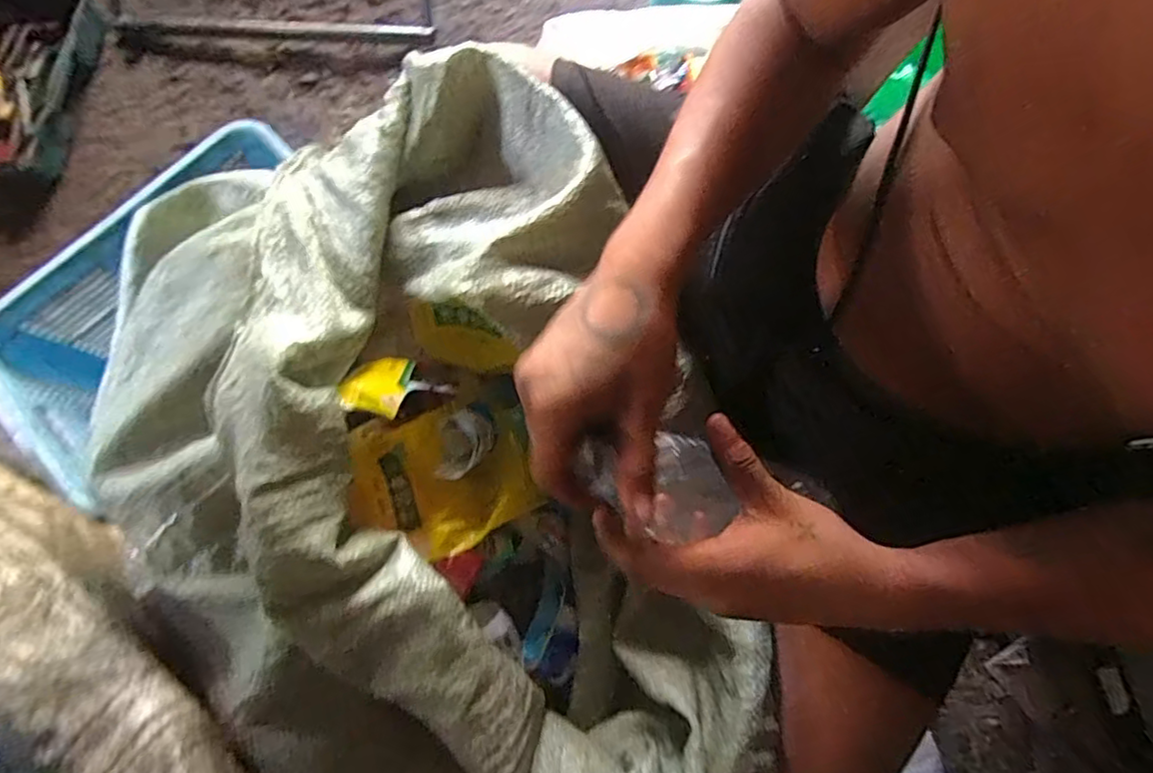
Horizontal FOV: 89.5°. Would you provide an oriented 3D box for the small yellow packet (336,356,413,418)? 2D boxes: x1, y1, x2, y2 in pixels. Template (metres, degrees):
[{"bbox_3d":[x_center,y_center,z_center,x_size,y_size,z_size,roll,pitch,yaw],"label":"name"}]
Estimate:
[{"bbox_3d":[-0.169,-0.007,0.498,0.049,0.010,0.081,22,35,-13],"label":"small yellow packet"}]

